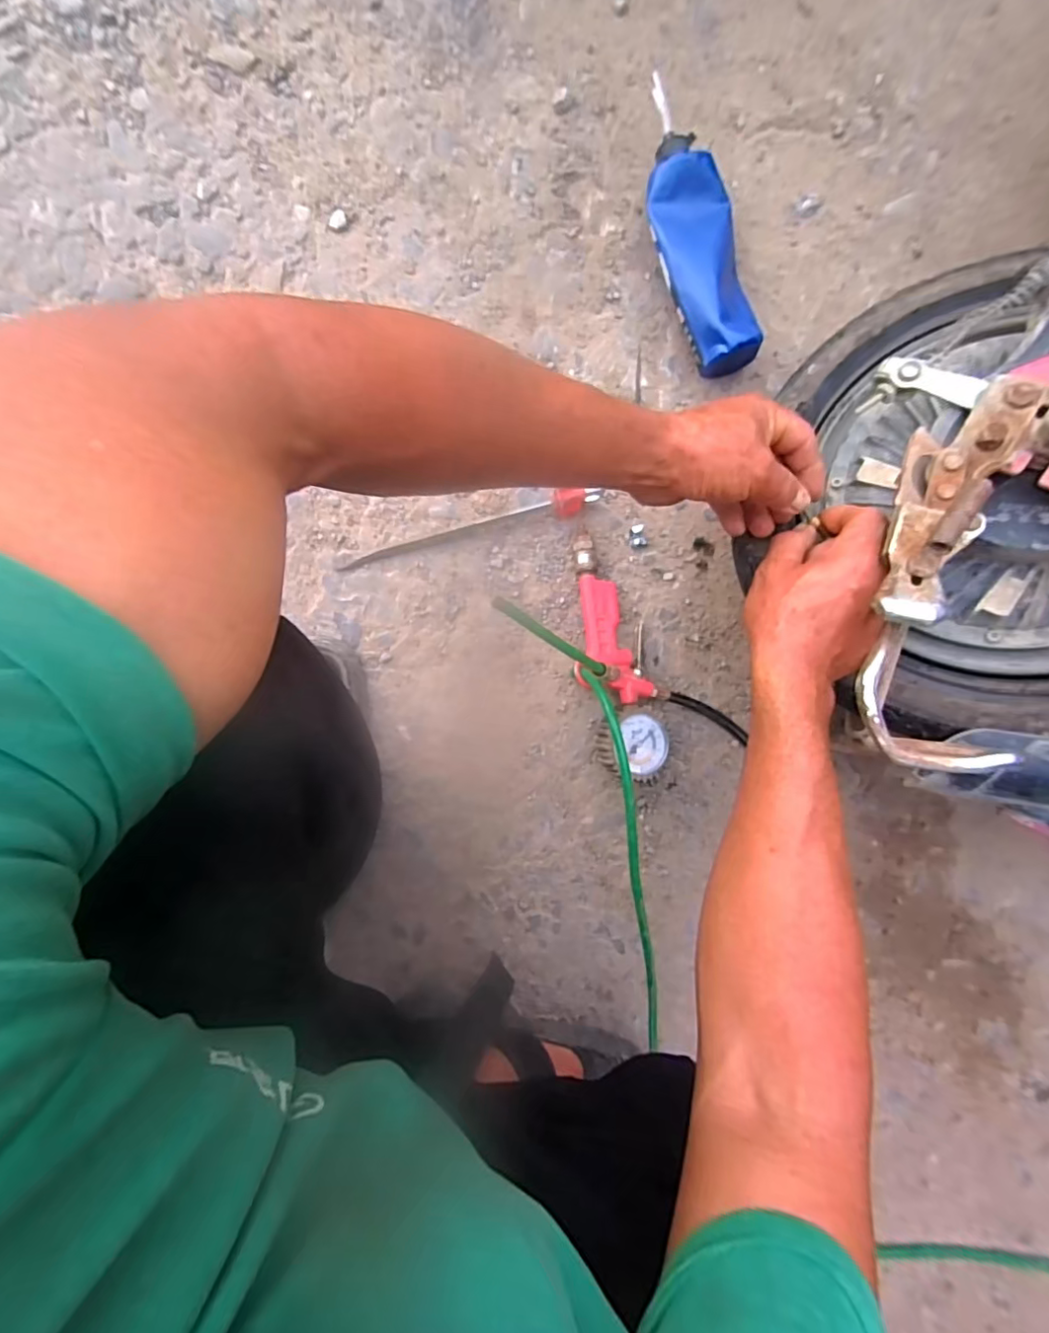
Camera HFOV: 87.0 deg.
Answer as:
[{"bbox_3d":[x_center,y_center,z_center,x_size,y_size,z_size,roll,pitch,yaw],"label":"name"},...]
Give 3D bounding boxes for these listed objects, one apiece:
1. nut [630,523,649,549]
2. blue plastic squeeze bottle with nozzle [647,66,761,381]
[{"bbox_3d":[0.115,-0.130,0.549,0.018,0.016,0.022,0,94,3],"label":"nut"},{"bbox_3d":[0.153,-0.392,0.508,0.072,0.055,0.242,-14,94,4],"label":"blue plastic squeeze bottle with nozzle"}]

